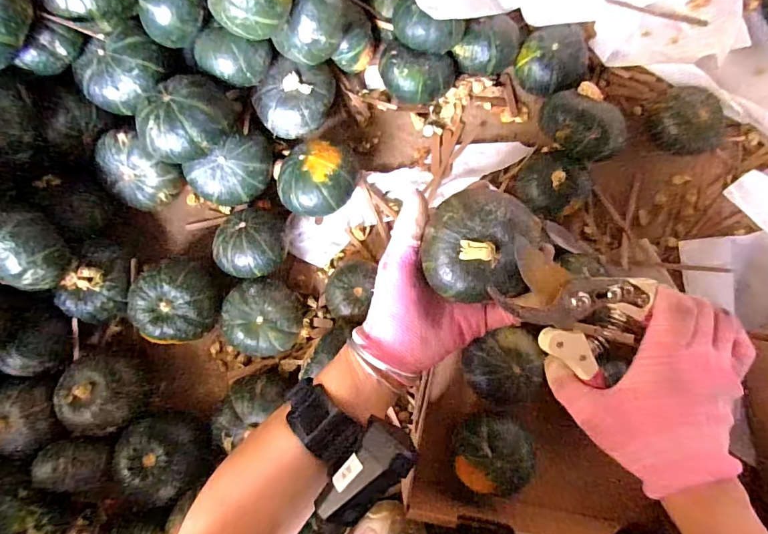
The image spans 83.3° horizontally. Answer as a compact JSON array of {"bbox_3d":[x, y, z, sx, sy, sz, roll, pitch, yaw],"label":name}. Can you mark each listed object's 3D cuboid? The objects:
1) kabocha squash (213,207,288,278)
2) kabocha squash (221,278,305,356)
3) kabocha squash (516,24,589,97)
[{"bbox_3d":[-0.146,-0.026,0.486,0.072,0.070,0.074,-3,87,-1],"label":"kabocha squash"},{"bbox_3d":[-0.136,0.058,0.490,0.083,0.053,0.086,2,87,0],"label":"kabocha squash"},{"bbox_3d":[0.195,-0.239,0.508,0.086,0.057,0.070,-9,87,-1],"label":"kabocha squash"}]

